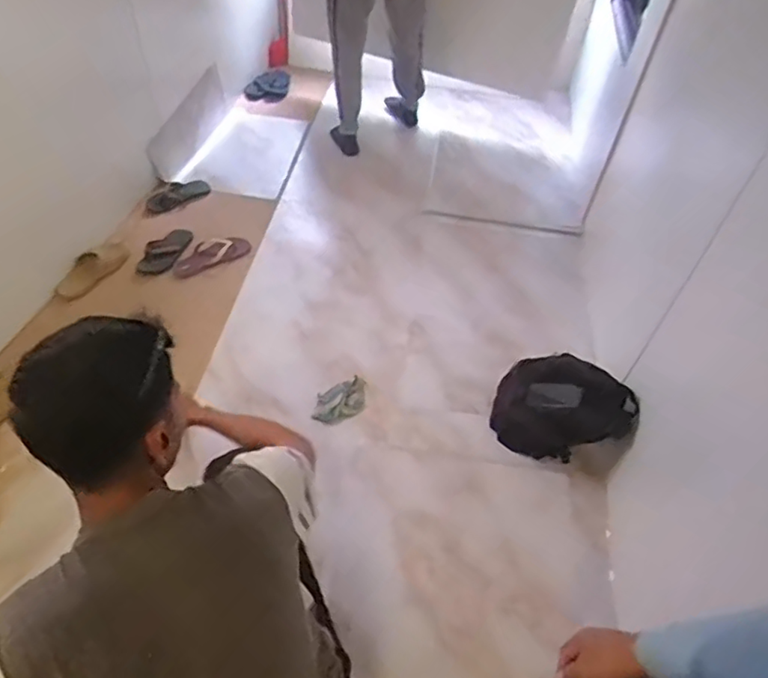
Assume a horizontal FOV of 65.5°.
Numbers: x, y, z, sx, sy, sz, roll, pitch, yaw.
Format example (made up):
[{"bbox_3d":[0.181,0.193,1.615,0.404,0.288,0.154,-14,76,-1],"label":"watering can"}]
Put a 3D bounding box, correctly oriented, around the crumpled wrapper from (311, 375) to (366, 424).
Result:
[{"bbox_3d":[-0.130,0.184,1.802,0.178,0.035,0.104,-22,55,-23],"label":"crumpled wrapper"}]

